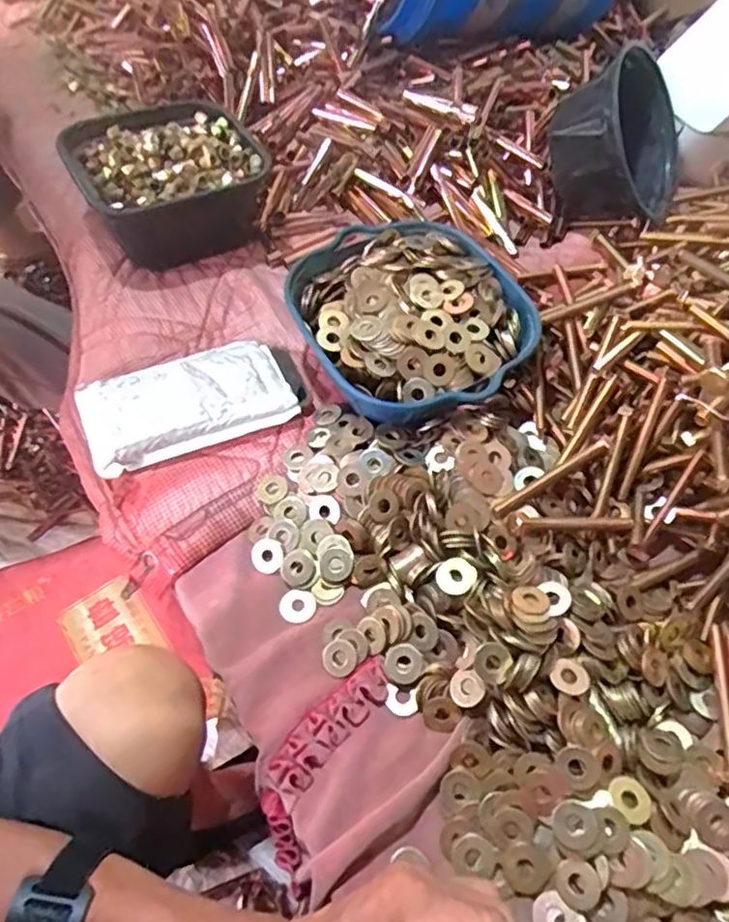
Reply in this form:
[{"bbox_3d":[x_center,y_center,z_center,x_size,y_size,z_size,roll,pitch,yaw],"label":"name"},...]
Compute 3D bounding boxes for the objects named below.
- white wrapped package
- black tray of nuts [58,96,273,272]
[{"bbox_3d":[-0.147,-0.051,0.524,0.164,0.028,0.094,-23,62,-15],"label":"white wrapped package"},{"bbox_3d":[-0.190,-0.279,0.634,0.172,0.072,0.177,-24,62,-16],"label":"black tray of nuts"}]

